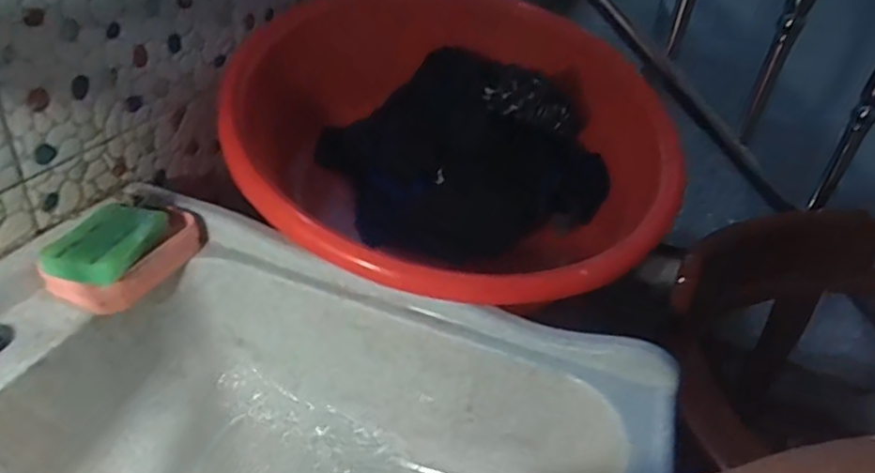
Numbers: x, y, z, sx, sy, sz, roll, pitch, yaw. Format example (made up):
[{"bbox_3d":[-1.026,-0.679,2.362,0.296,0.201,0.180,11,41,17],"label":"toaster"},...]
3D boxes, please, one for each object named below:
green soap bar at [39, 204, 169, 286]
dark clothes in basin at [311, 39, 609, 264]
[{"bbox_3d":[-0.285,0.001,0.524,0.063,0.020,0.113,17,35,5],"label":"green soap bar"},{"bbox_3d":[0.038,-0.111,0.826,0.384,0.262,0.125,1,36,-8],"label":"dark clothes in basin"}]

